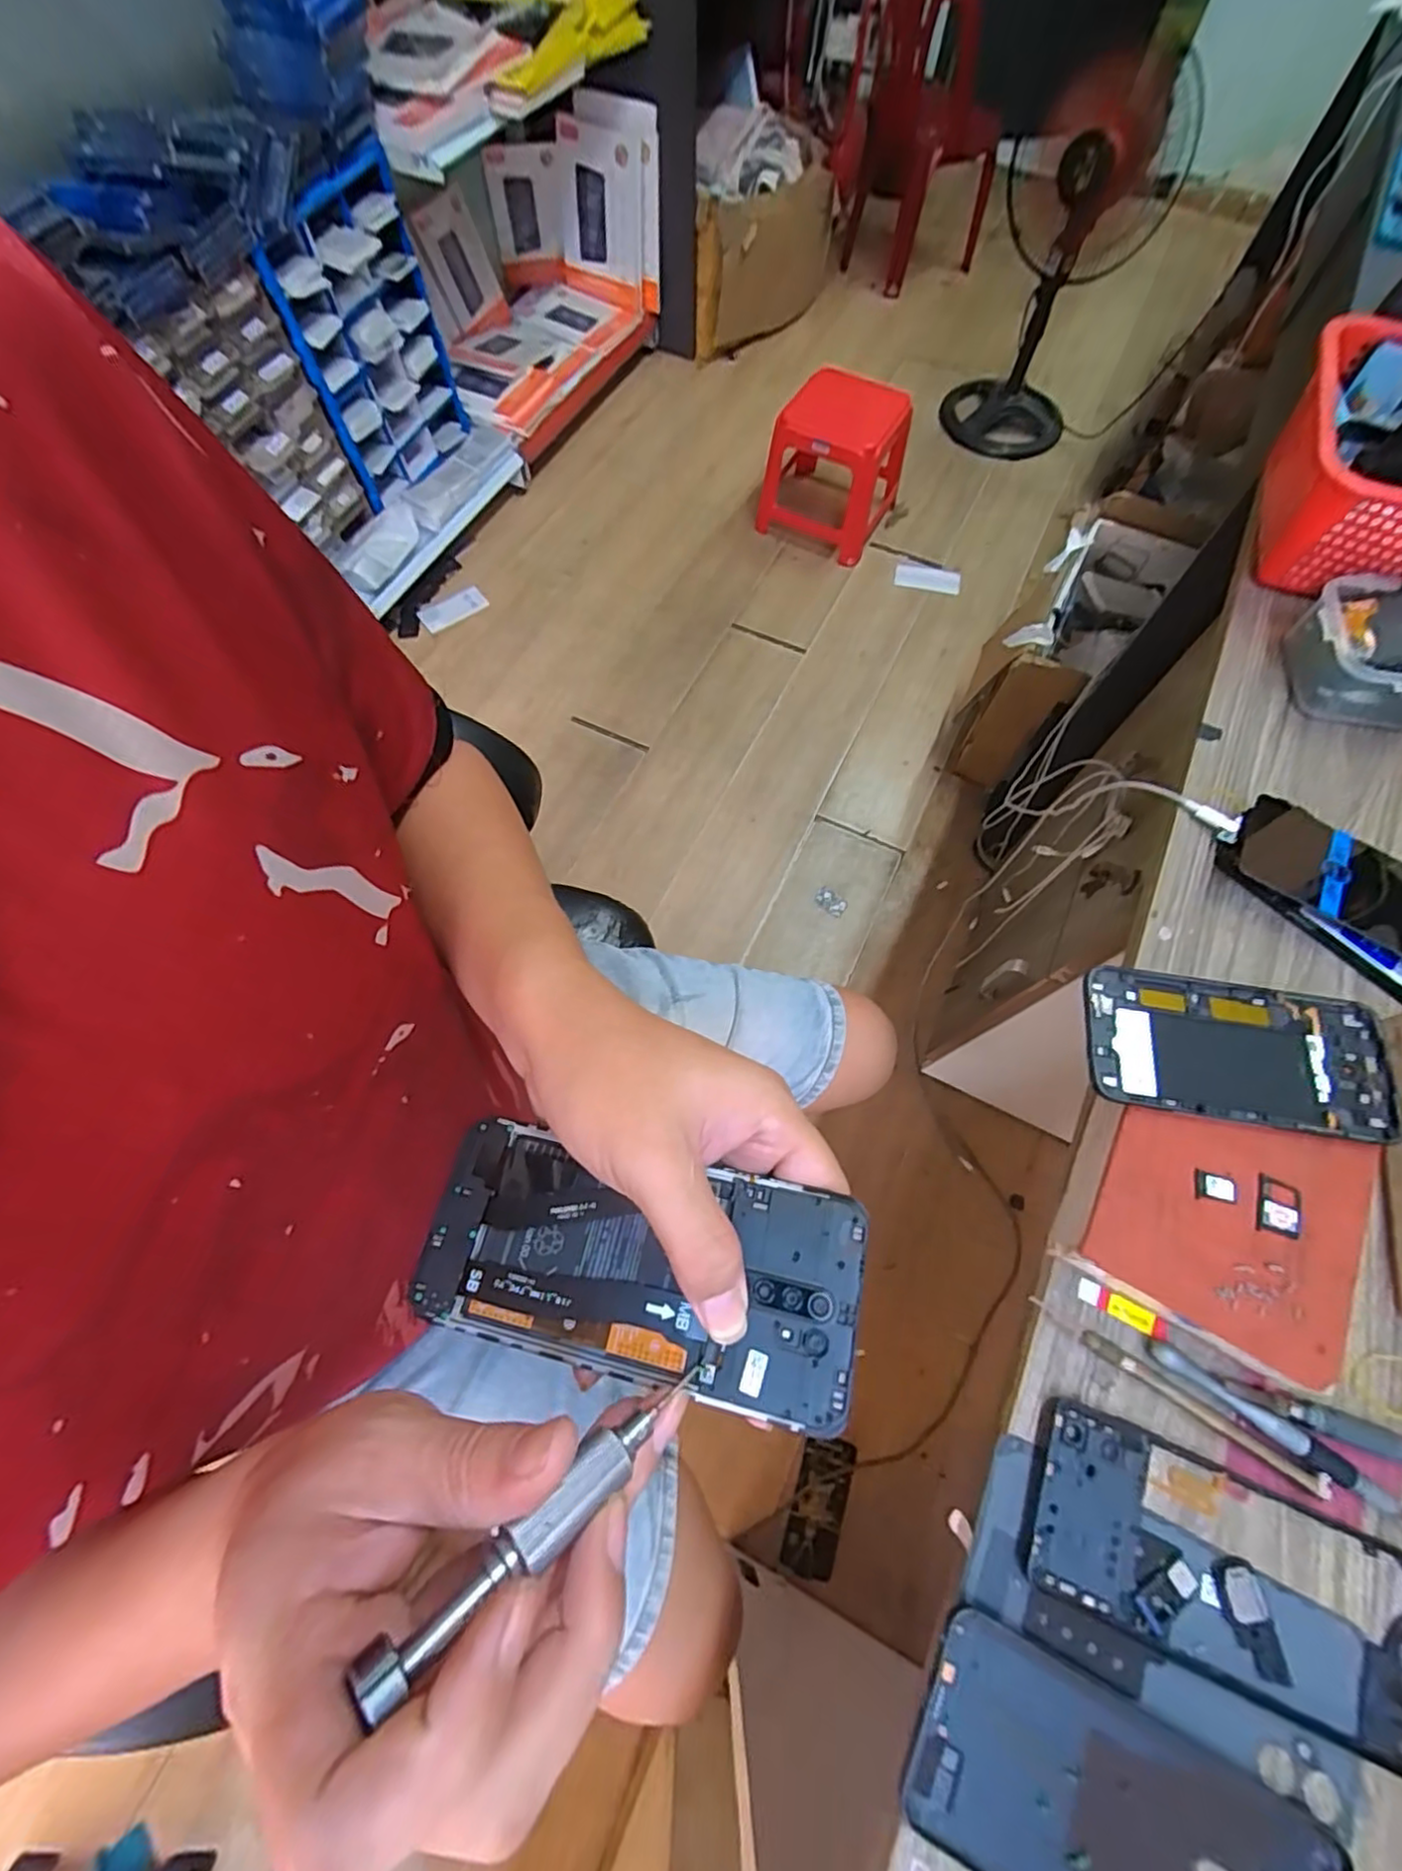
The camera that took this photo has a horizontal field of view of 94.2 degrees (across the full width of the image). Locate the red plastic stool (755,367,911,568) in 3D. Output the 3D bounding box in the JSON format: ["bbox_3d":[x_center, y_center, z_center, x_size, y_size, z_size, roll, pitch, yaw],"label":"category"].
[{"bbox_3d":[0.301,-1.080,1.495,0.288,0.284,0.236,30,71,12],"label":"red plastic stool"}]

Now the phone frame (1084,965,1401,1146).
[{"bbox_3d":[0.281,0.061,0.341,0.151,0.008,0.073,9,68,4],"label":"phone frame"}]

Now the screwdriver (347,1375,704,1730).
[{"bbox_3d":[-0.037,0.155,0.178,0.107,0.009,0.011,-17,64,-43],"label":"screwdriver"}]

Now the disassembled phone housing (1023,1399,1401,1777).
[{"bbox_3d":[0.234,0.283,0.289,0.170,0.006,0.078,21,69,9],"label":"disassembled phone housing"}]

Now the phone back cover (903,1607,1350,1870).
[{"bbox_3d":[0.168,0.356,0.260,0.162,0.007,0.075,26,70,10],"label":"phone back cover"}]

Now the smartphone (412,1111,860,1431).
[{"bbox_3d":[-0.023,0.118,0.235,0.156,0.006,0.070,8,68,10],"label":"smartphone"}]

